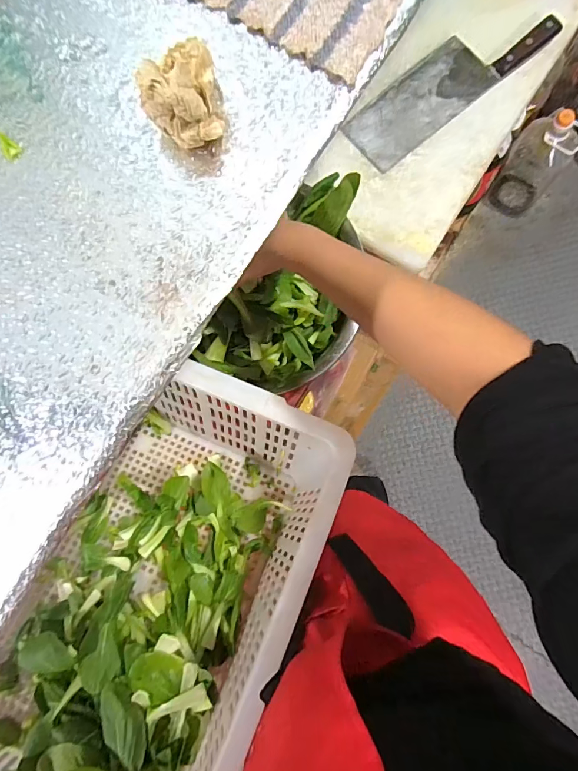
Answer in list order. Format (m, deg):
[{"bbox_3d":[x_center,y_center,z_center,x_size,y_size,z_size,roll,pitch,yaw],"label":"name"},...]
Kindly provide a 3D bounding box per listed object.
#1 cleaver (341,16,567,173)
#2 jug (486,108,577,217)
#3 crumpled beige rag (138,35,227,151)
[{"bbox_3d":[0.244,-0.476,0.655,0.328,0.027,0.107,-37,80,1],"label":"cleaver"},{"bbox_3d":[0.717,-0.633,1.229,0.142,0.350,0.131,33,87,9],"label":"jug"},{"bbox_3d":[-0.048,-0.129,0.184,0.031,0.027,0.034,-10,82,5],"label":"crumpled beige rag"}]

